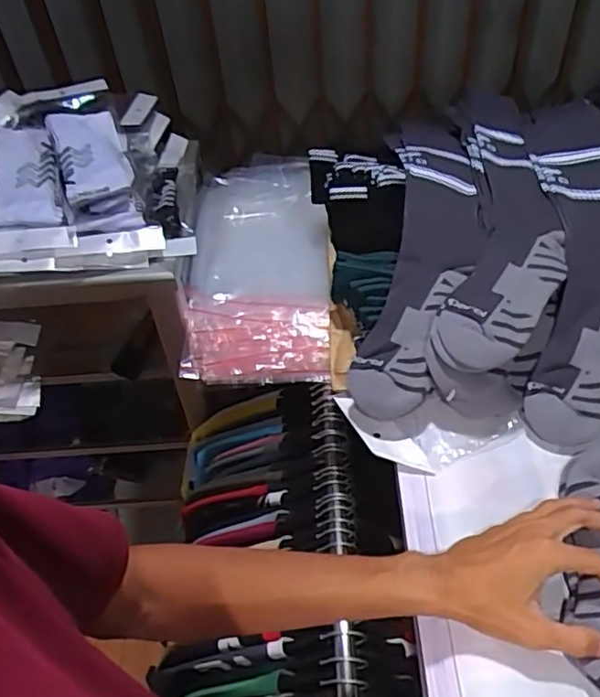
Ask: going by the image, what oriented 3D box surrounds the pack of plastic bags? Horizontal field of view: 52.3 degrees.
[{"bbox_3d":[-0.060,-0.155,0.996,0.218,0.109,0.452,-1,48,5],"label":"pack of plastic bags"}]

